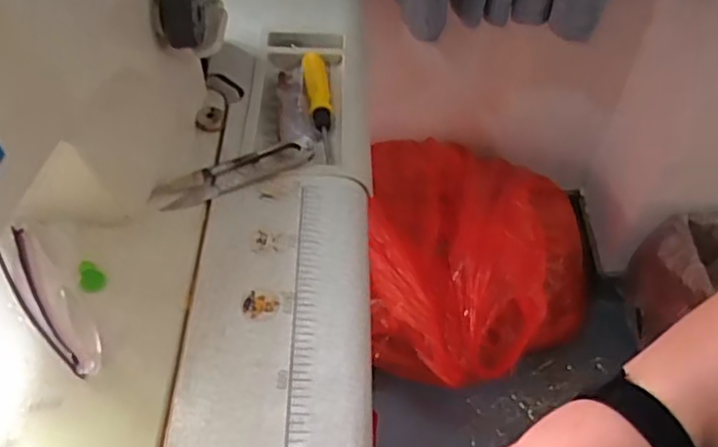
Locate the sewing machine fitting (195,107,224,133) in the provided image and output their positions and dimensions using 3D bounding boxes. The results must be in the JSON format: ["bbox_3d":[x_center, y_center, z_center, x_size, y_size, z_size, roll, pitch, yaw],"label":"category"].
[{"bbox_3d":[-0.118,-0.083,0.497,0.020,0.010,0.020,5,50,3],"label":"sewing machine fitting"}]

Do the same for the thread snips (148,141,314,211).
[{"bbox_3d":[-0.092,-0.037,0.460,0.118,0.011,0.026,-22,54,-18],"label":"thread snips"}]

